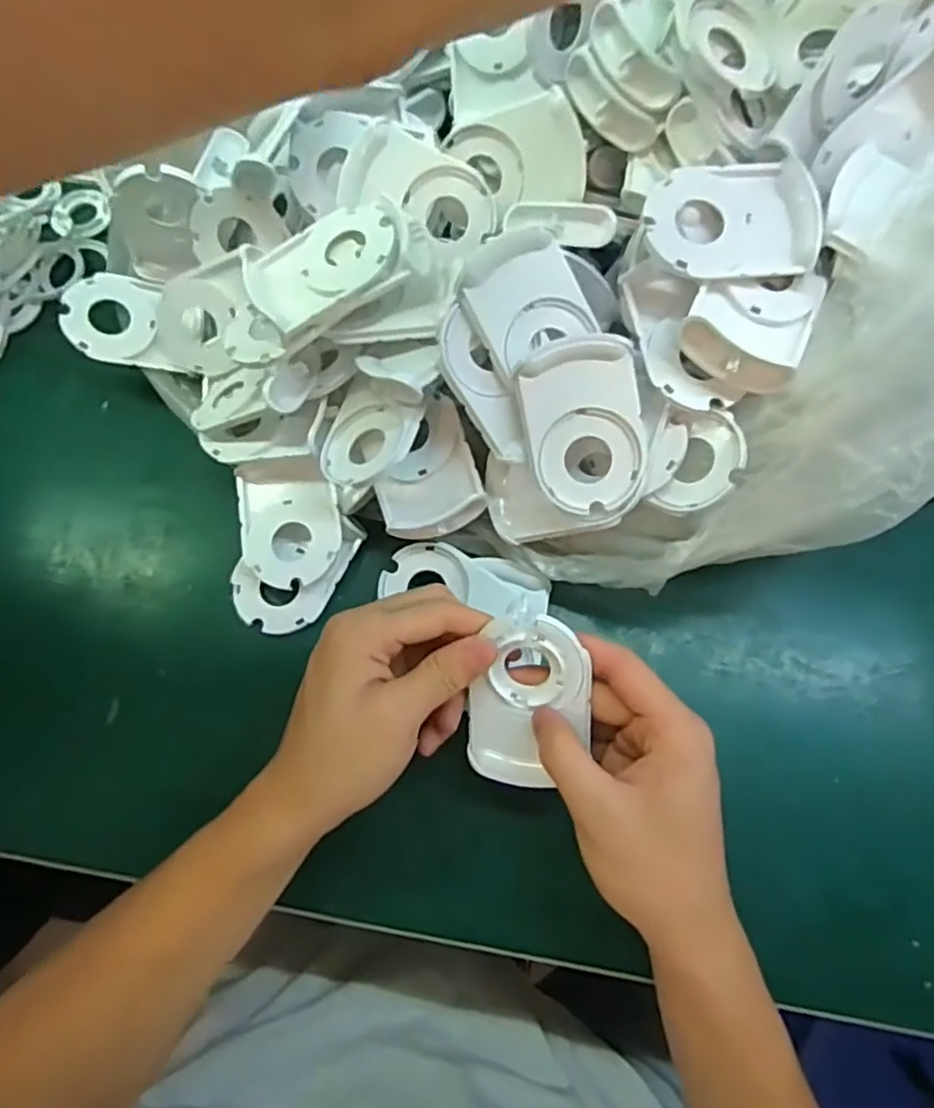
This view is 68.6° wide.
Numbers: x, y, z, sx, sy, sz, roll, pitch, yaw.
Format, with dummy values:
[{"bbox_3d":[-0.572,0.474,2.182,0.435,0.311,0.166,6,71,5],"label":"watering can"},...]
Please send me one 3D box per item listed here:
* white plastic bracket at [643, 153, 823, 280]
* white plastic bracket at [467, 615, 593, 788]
[{"bbox_3d":[0.123,-0.159,0.322,0.074,0.019,0.058,-6,70,-2],"label":"white plastic bracket"},{"bbox_3d":[0.029,0.069,0.317,0.054,0.006,0.084,7,109,12],"label":"white plastic bracket"}]

